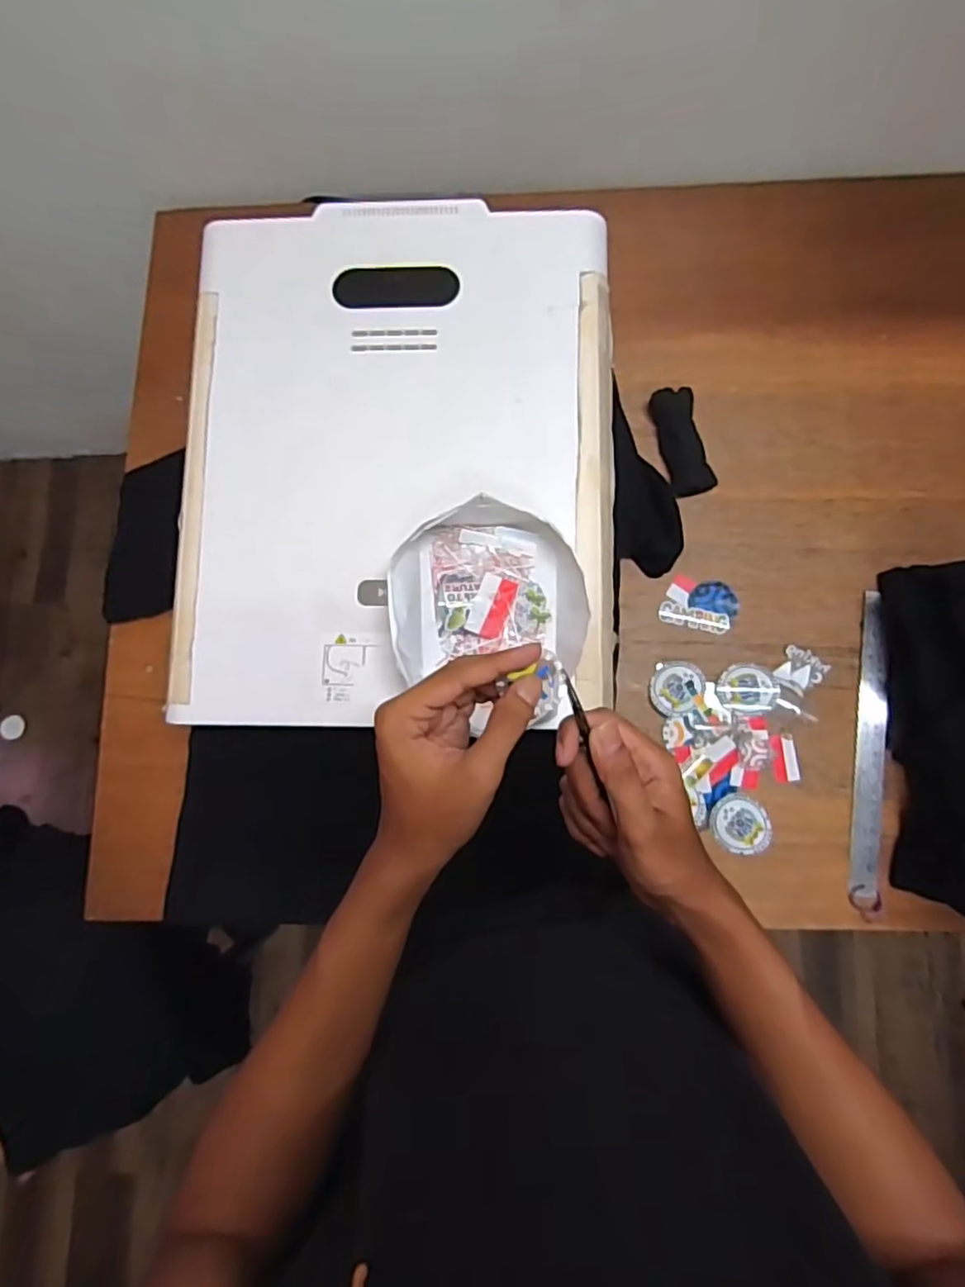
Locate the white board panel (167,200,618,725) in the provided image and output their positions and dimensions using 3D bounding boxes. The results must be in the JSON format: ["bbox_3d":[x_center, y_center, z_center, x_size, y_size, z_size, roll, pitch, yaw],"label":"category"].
[{"bbox_3d":[-0.082,-0.179,0.606,0.401,0.027,0.493,0,81,4],"label":"white board panel"}]

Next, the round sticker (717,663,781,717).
[{"bbox_3d":[0.295,0.051,0.714,0.064,0.008,0.057,-1,81,4],"label":"round sticker"}]

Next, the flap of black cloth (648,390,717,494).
[{"bbox_3d":[0.234,-0.236,0.758,0.048,0.017,0.129,-12,80,2],"label":"flap of black cloth"}]

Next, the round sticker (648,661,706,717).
[{"bbox_3d":[0.217,0.050,0.718,0.062,0.007,0.059,0,78,1],"label":"round sticker"}]

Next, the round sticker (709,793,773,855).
[{"bbox_3d":[0.278,0.193,0.691,0.062,0.006,0.062,-1,81,4],"label":"round sticker"}]

